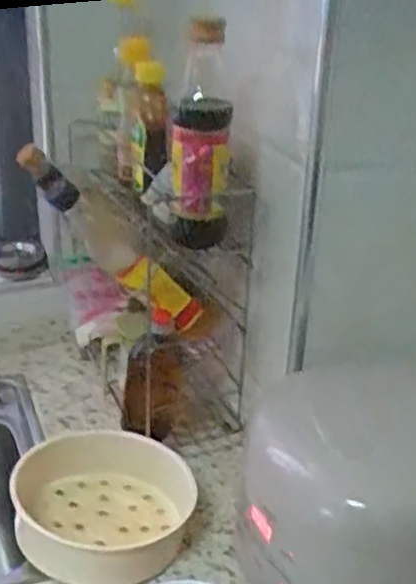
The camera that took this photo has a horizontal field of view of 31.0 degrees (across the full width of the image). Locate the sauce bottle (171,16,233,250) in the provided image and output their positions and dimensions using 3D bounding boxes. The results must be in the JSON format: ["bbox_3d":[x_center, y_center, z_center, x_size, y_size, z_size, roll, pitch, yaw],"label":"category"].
[{"bbox_3d":[-0.009,-0.124,0.820,0.062,0.167,0.053,3,26,2],"label":"sauce bottle"}]

